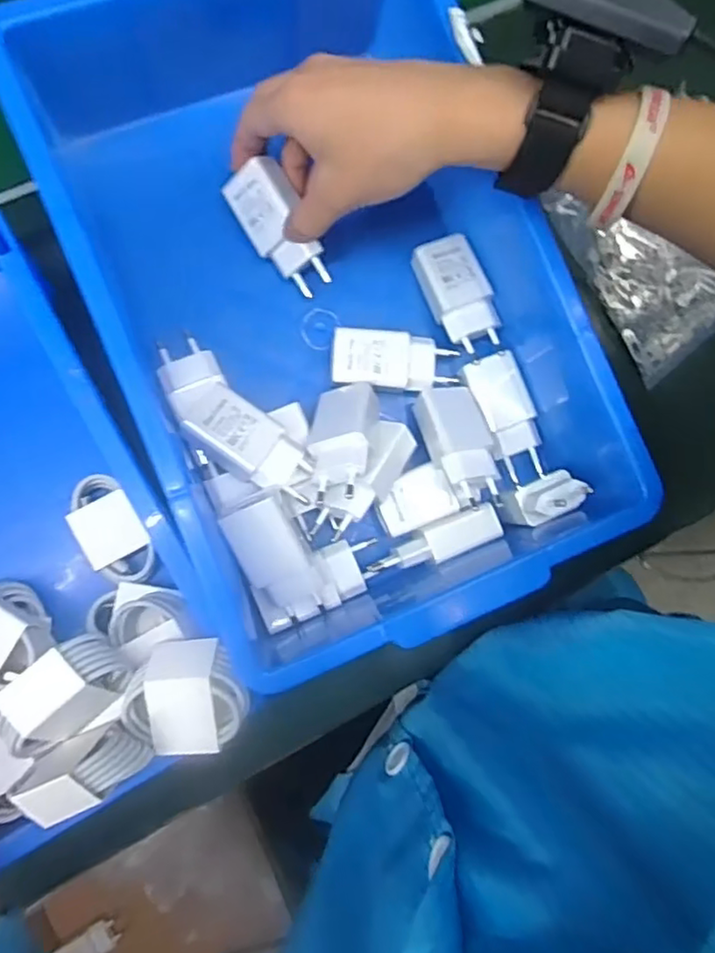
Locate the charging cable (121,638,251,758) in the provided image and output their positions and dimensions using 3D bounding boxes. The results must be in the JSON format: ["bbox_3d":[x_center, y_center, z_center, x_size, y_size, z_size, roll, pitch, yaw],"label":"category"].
[{"bbox_3d":[-0.087,0.110,0.320,0.061,0.019,0.054,-7,84,-7],"label":"charging cable"}]

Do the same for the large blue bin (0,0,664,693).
[{"bbox_3d":[-0.015,-0.099,0.372,0.238,0.104,0.360,-22,86,-9],"label":"large blue bin"}]

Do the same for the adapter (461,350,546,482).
[{"bbox_3d":[0.099,-0.038,0.418,0.036,0.016,0.083,-21,86,-9],"label":"adapter"}]

